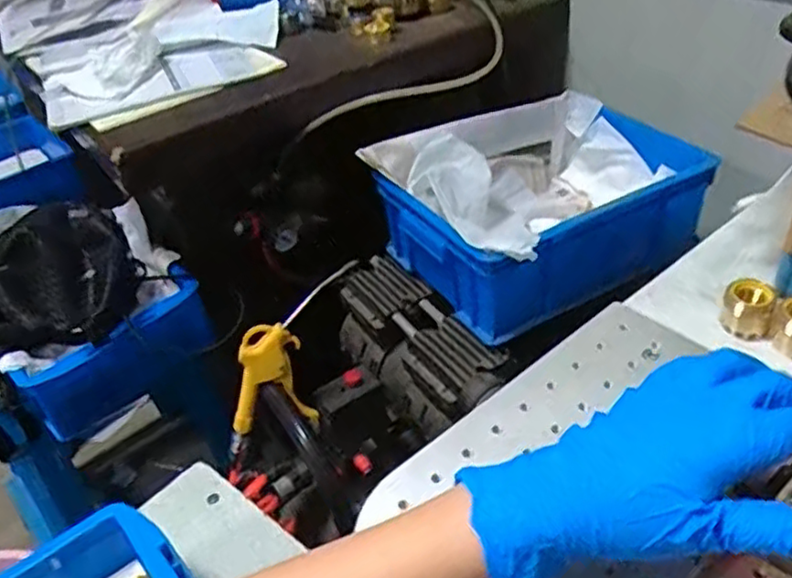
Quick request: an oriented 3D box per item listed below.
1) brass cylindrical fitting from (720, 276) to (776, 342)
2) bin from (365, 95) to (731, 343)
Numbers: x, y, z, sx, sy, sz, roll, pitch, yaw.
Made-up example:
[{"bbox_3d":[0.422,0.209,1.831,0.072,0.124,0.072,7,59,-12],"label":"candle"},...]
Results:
[{"bbox_3d":[0.235,0.014,0.463,0.029,0.034,0.024,19,45,30],"label":"brass cylindrical fitting"},{"bbox_3d":[0.177,-0.105,0.860,0.332,0.143,0.280,-24,41,-19],"label":"bin"}]

